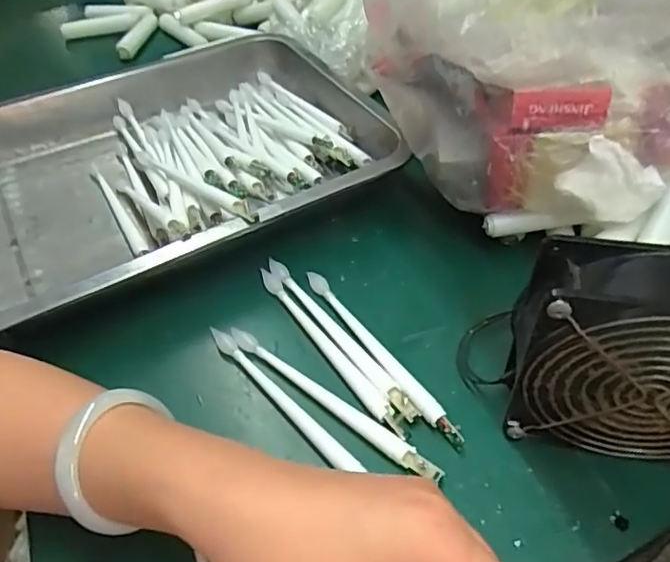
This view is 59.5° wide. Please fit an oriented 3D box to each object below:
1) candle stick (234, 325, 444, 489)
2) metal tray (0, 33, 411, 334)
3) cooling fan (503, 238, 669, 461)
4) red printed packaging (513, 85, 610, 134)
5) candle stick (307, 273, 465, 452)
[{"bbox_3d":[-0.003,0.068,0.345,0.151,0.008,0.014,29,57,27],"label":"candle stick"},{"bbox_3d":[-0.138,-0.097,0.482,0.345,0.062,0.255,-26,51,-17],"label":"metal tray"},{"bbox_3d":[0.147,0.038,0.286,0.115,0.126,0.046,10,50,13],"label":"cooling fan"},{"bbox_3d":[0.129,-0.098,0.338,0.052,0.024,0.009,3,49,8],"label":"red printed packaging"},{"bbox_3d":[0.025,0.044,0.368,0.011,0.011,0.155,-29,52,-19],"label":"candle stick"}]

